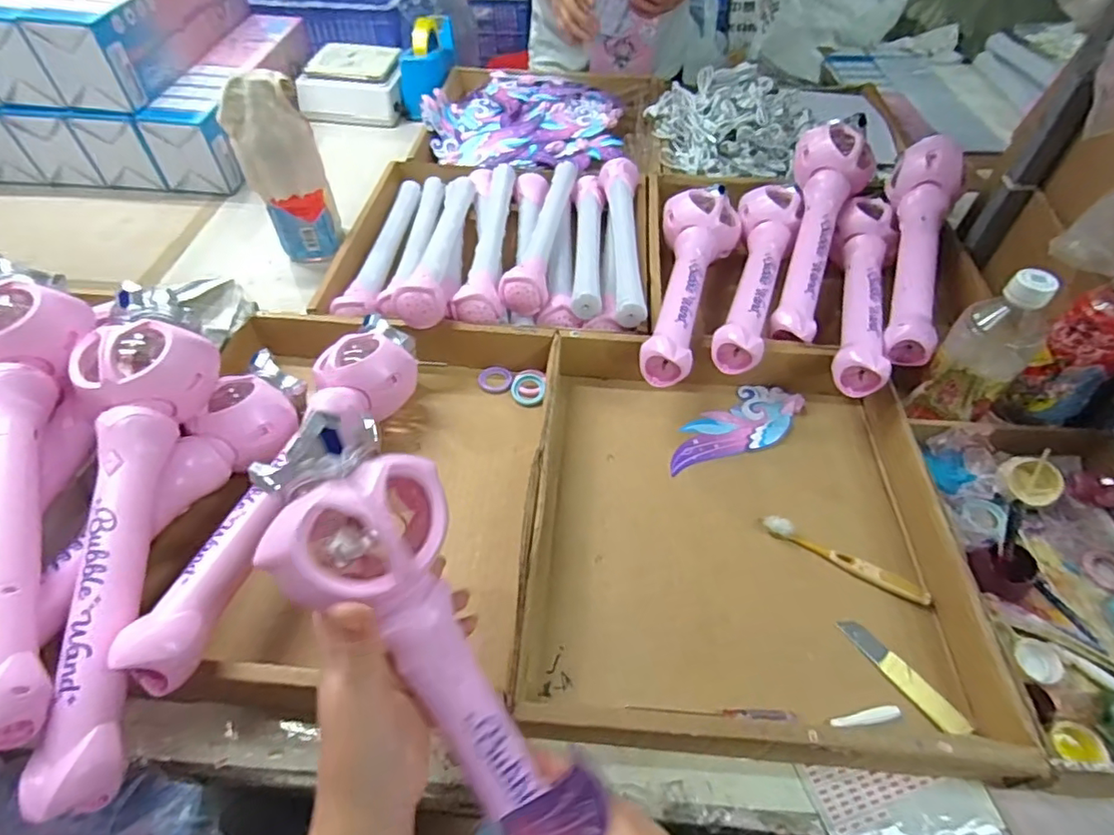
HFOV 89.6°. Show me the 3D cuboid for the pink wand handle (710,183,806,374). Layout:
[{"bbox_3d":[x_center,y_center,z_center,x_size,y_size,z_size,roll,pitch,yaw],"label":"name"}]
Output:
[{"bbox_3d":[0.234,-0.183,0.656,0.070,0.046,0.341,17,54,13],"label":"pink wand handle"}]

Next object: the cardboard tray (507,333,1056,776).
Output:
[{"bbox_3d":[0.153,0.082,0.494,0.339,0.054,0.373,3,52,3],"label":"cardboard tray"}]

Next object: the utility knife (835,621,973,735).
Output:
[{"bbox_3d":[0.265,0.197,0.432,0.019,0.008,0.100,-27,56,-20],"label":"utility knife"}]

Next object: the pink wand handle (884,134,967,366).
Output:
[{"bbox_3d":[0.408,-0.197,0.624,0.067,0.086,0.324,17,54,13],"label":"pink wand handle"}]

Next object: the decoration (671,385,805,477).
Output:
[{"bbox_3d":[0.184,0.013,0.584,0.166,0.013,0.072,-30,58,-22],"label":"decoration"}]

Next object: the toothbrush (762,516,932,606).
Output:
[{"bbox_3d":[0.250,0.123,0.488,0.139,0.008,0.018,27,57,20],"label":"toothbrush"}]

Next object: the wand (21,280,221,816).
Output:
[{"bbox_3d":[-0.316,0.070,0.411,0.090,0.070,0.369,-7,64,-6],"label":"wand"}]

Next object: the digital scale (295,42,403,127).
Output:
[{"bbox_3d":[-0.368,-0.605,1.018,0.184,0.081,0.134,0,52,0],"label":"digital scale"}]

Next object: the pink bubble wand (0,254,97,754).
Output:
[{"bbox_3d":[-0.386,0.034,0.392,0.090,0.057,0.362,-17,66,-13],"label":"pink bubble wand"}]

